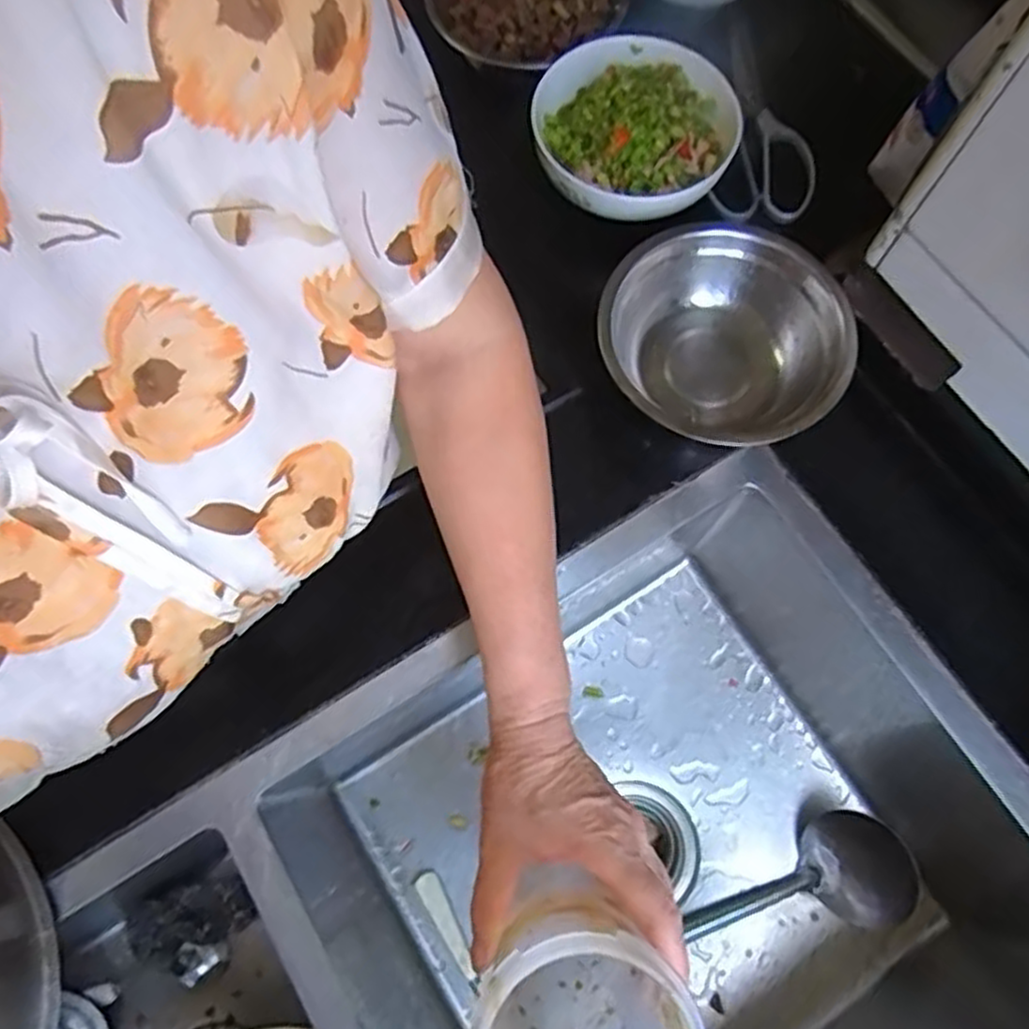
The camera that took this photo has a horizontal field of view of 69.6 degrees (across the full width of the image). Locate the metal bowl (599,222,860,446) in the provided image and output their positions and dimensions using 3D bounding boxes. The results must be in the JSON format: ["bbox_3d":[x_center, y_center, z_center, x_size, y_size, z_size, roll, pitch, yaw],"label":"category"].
[{"bbox_3d":[0.144,-0.118,0.520,0.161,0.060,0.158,0,73,1],"label":"metal bowl"}]

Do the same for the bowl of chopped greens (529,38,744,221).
[{"bbox_3d":[0.086,-0.296,0.571,0.156,0.051,0.139,32,76,10],"label":"bowl of chopped greens"}]

